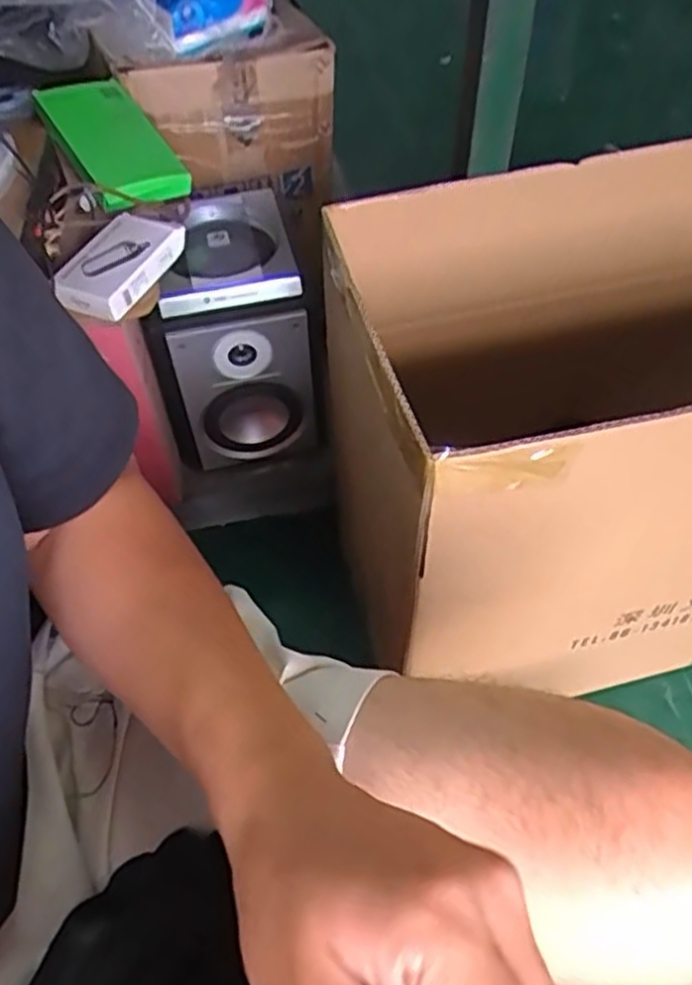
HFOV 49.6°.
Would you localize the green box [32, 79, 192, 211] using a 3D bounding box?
[{"bbox_3d":[-0.261,-0.386,0.823,0.102,0.024,0.207,-25,68,-34],"label":"green box"}]

